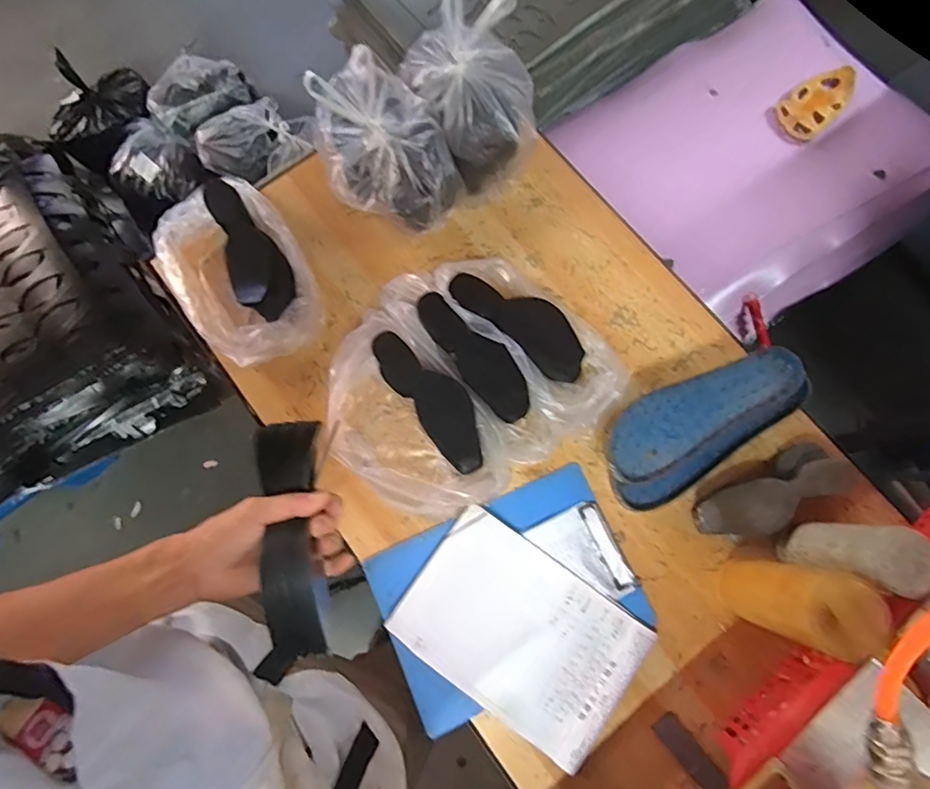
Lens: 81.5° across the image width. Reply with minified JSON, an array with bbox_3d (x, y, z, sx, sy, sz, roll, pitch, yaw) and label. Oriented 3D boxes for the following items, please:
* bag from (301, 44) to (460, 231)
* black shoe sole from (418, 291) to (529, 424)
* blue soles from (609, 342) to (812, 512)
[{"bbox_3d":[-0.115,-0.345,0.743,0.158,0.152,0.217,-30,79,-6],"label":"bag"},{"bbox_3d":[0.010,-0.052,0.708,0.205,0.015,0.066,46,109,8],"label":"black shoe sole"},{"bbox_3d":[0.303,0.032,0.710,0.278,0.065,0.130,-35,79,-7],"label":"blue soles"}]

